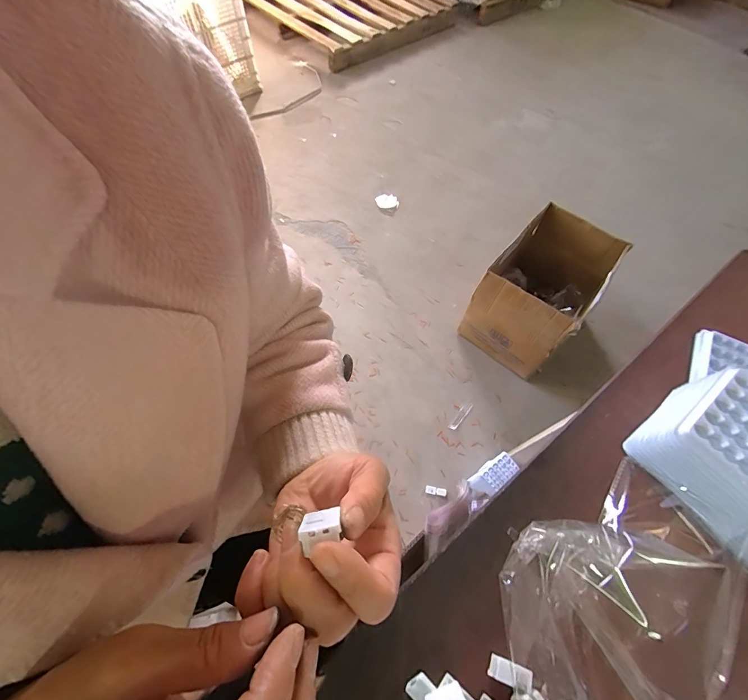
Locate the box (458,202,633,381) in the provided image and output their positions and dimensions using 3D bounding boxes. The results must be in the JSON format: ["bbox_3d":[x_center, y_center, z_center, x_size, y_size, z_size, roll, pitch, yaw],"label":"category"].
[{"bbox_3d":[0.499,-0.171,1.136,0.279,0.303,0.412,34,65,16],"label":"box"}]

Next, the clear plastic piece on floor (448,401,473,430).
[{"bbox_3d":[0.260,0.197,1.099,0.025,0.012,0.100,36,66,17],"label":"clear plastic piece on floor"}]

